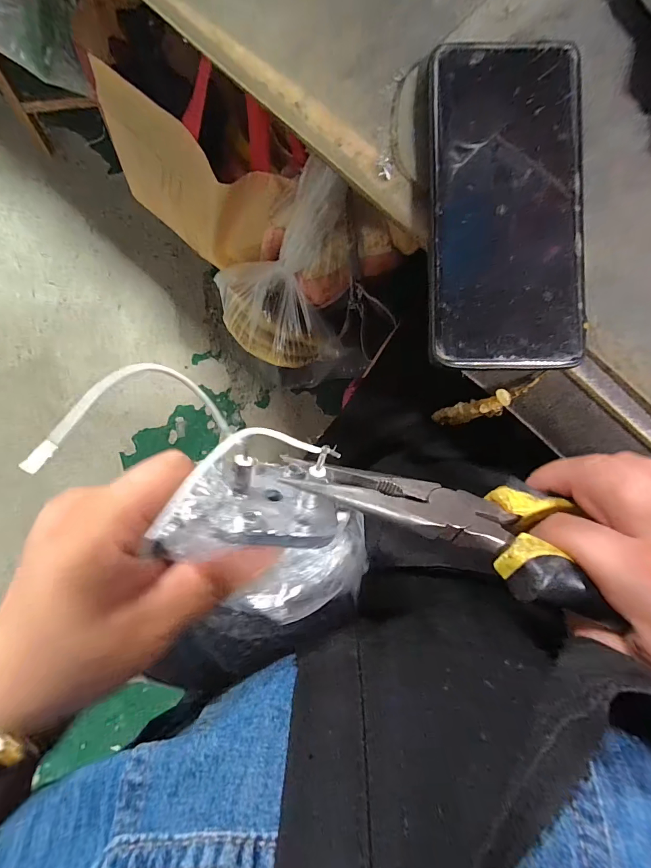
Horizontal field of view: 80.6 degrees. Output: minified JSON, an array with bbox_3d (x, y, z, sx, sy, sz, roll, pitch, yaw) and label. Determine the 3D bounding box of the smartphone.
[{"bbox_3d":[0.091,-0.116,0.193,0.077,0.010,0.165,0,89,-1],"label":"smartphone"}]

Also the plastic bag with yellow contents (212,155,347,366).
[{"bbox_3d":[-0.060,-0.168,0.455,0.170,0.207,0.138,-3,89,-1],"label":"plastic bag with yellow contents"}]

